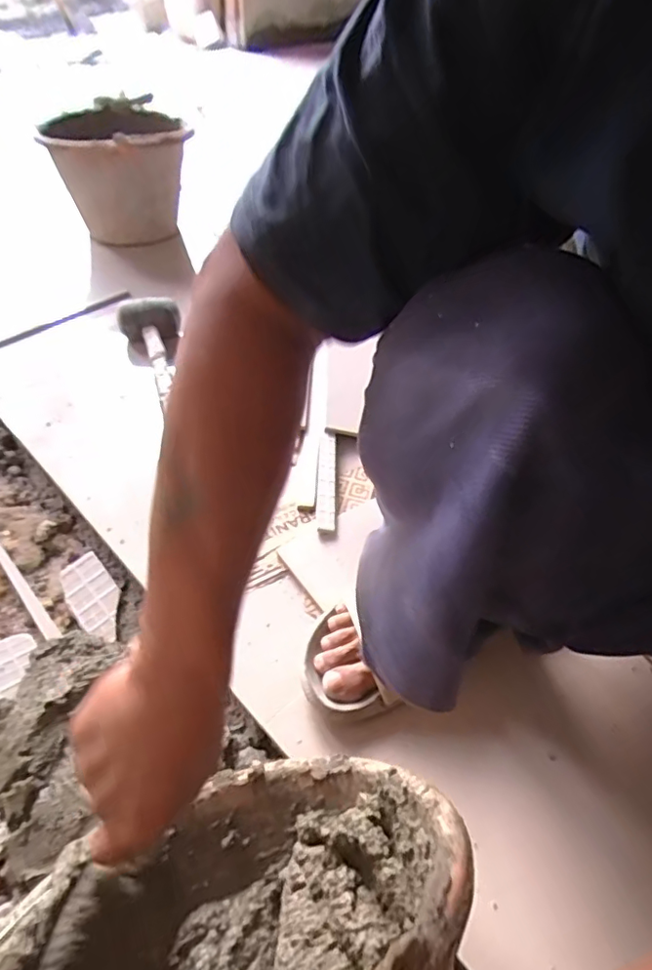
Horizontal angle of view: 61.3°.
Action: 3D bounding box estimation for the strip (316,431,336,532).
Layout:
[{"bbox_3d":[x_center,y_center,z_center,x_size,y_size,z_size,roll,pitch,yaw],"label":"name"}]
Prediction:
[{"bbox_3d":[0.001,-0.007,0.677,0.021,0.010,0.155,3,47,-1],"label":"strip"}]

